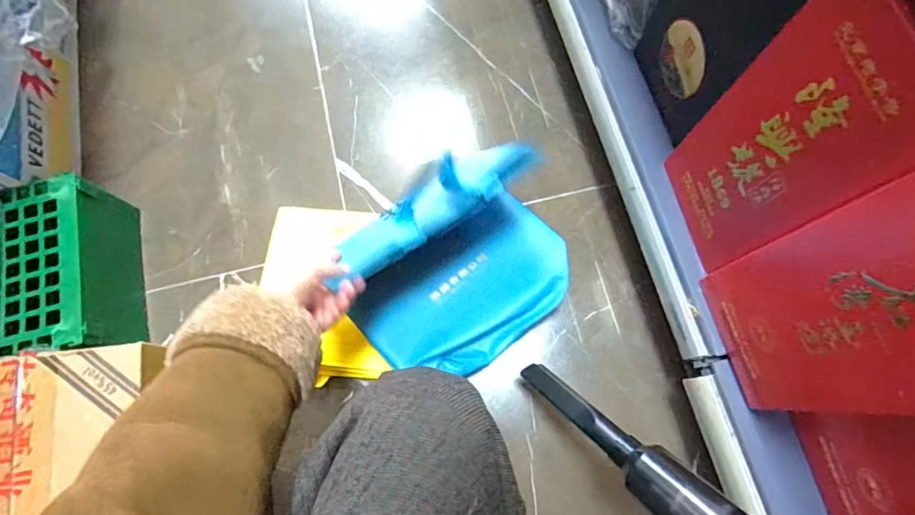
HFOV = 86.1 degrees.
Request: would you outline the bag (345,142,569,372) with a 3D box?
[{"bbox_3d":[0.011,0.016,0.563,0.198,0.157,0.254,39,79,11],"label":"bag"}]

